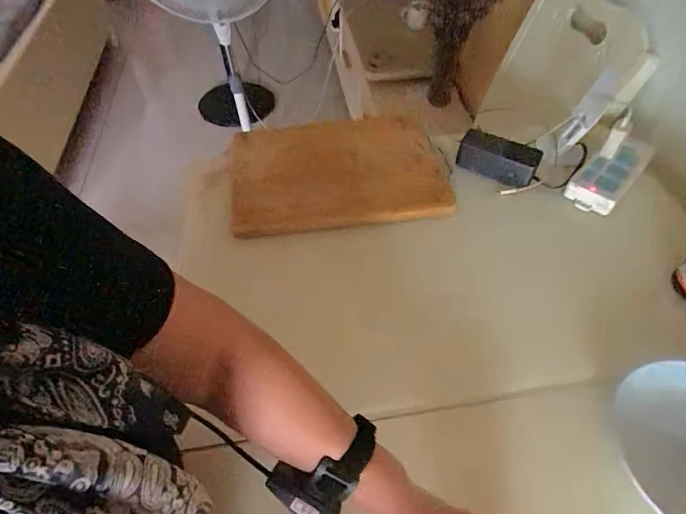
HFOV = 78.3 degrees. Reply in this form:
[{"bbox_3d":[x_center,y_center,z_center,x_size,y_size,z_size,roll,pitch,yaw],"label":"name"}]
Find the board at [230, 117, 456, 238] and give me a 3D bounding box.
[{"bbox_3d":[-0.016,-0.153,0.733,0.354,0.030,0.244,-8,57,1],"label":"board"}]

